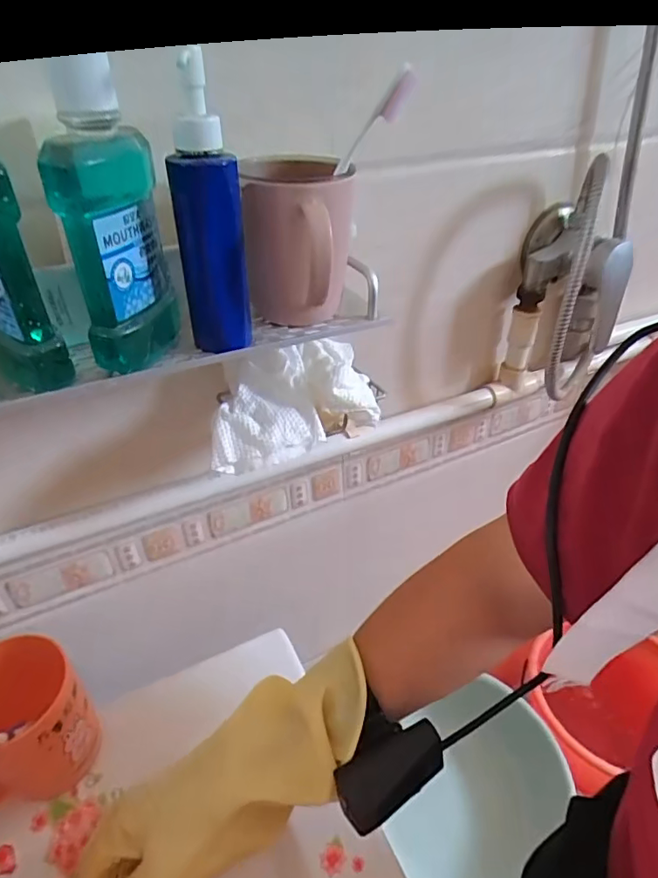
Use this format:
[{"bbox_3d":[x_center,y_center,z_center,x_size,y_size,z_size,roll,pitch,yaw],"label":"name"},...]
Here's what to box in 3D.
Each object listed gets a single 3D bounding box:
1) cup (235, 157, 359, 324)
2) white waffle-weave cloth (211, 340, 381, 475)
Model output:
[{"bbox_3d":[-0.019,-0.148,0.400,0.077,0.117,0.124,-2,35,1],"label":"cup"},{"bbox_3d":[-0.035,-0.037,0.449,0.149,0.064,0.082,-17,37,-19],"label":"white waffle-weave cloth"}]

